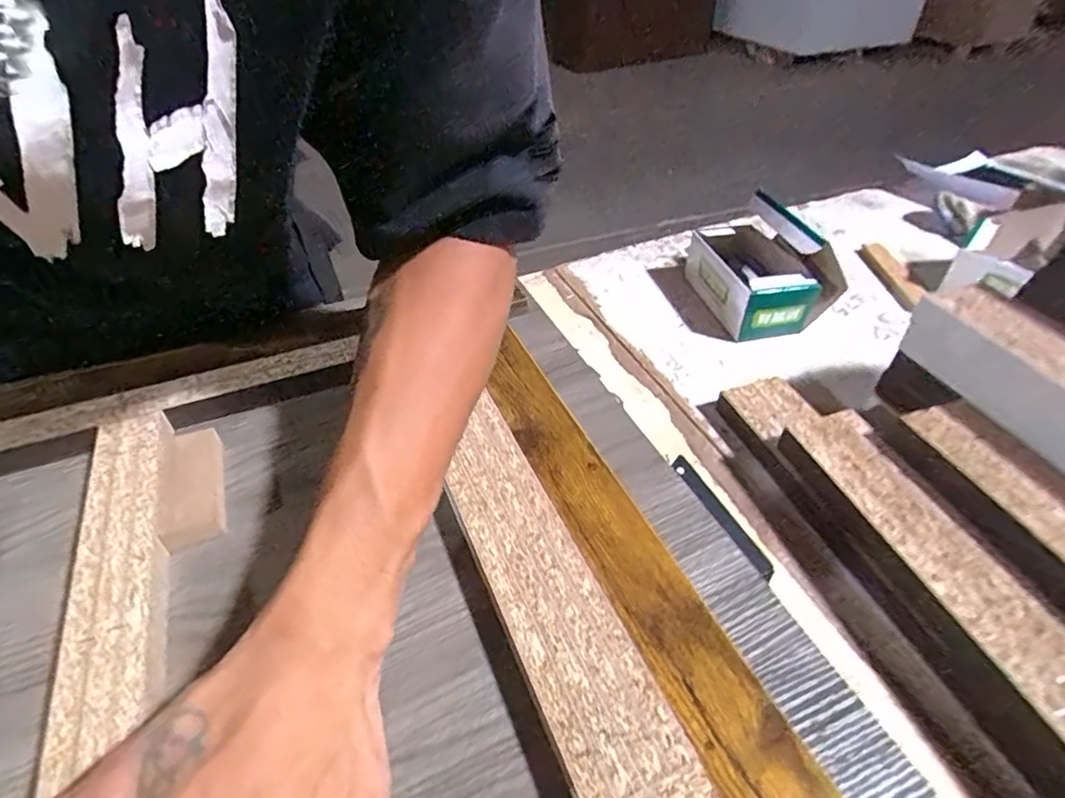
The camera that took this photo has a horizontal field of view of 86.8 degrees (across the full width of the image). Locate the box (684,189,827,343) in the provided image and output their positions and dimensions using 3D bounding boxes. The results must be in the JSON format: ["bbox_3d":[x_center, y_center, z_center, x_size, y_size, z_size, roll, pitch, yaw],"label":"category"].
[{"bbox_3d":[0.191,-0.119,0.499,0.065,0.094,0.121,-11,44,-15],"label":"box"}]

